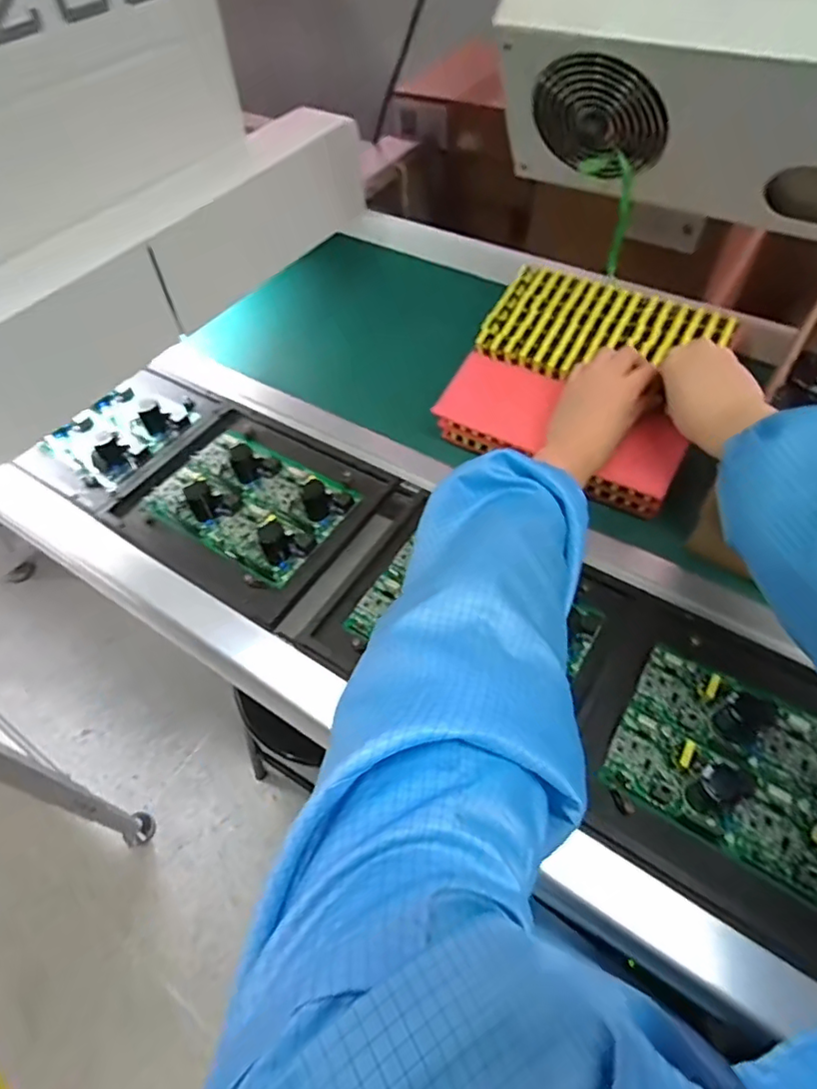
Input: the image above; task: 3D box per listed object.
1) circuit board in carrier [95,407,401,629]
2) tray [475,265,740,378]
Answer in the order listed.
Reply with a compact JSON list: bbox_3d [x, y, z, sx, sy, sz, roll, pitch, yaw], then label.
[{"bbox_3d":[-0.189,-0.059,0.679,0.278,0.043,0.234,27,61,21],"label":"circuit board in carrier"},{"bbox_3d":[0.206,-0.242,0.652,0.249,0.038,0.128,24,60,19],"label":"tray"}]

